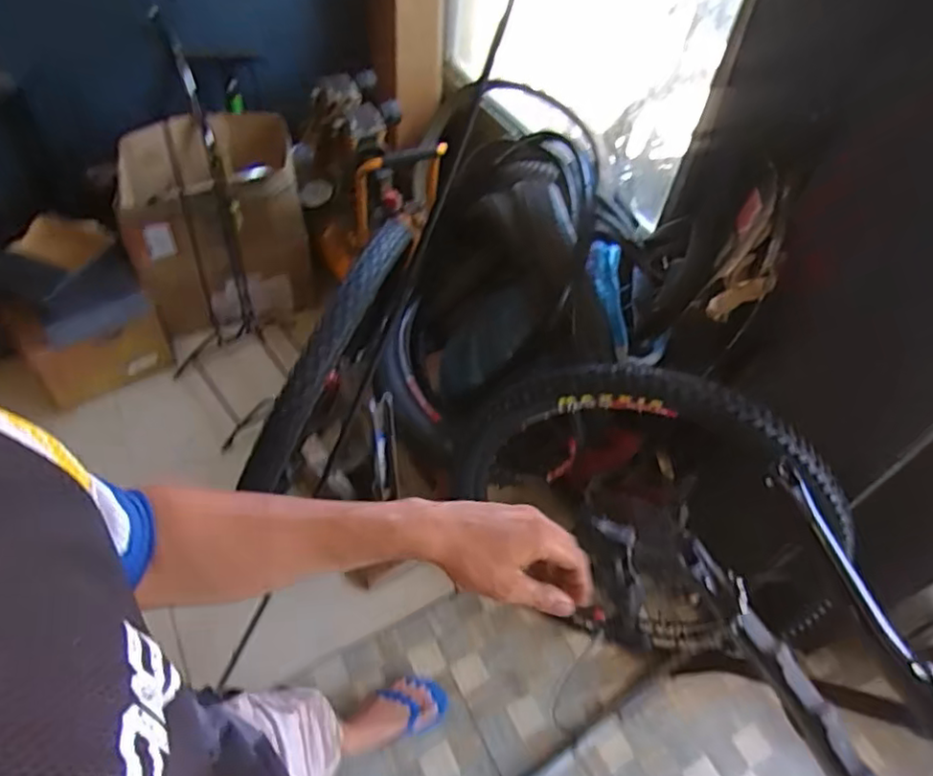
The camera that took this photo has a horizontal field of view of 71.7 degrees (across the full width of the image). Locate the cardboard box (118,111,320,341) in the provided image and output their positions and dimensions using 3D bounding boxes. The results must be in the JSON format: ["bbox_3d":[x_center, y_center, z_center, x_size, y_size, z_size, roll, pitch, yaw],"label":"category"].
[{"bbox_3d":[-0.653,-0.406,1.718,0.441,0.535,0.312,-6,54,-10],"label":"cardboard box"}]

